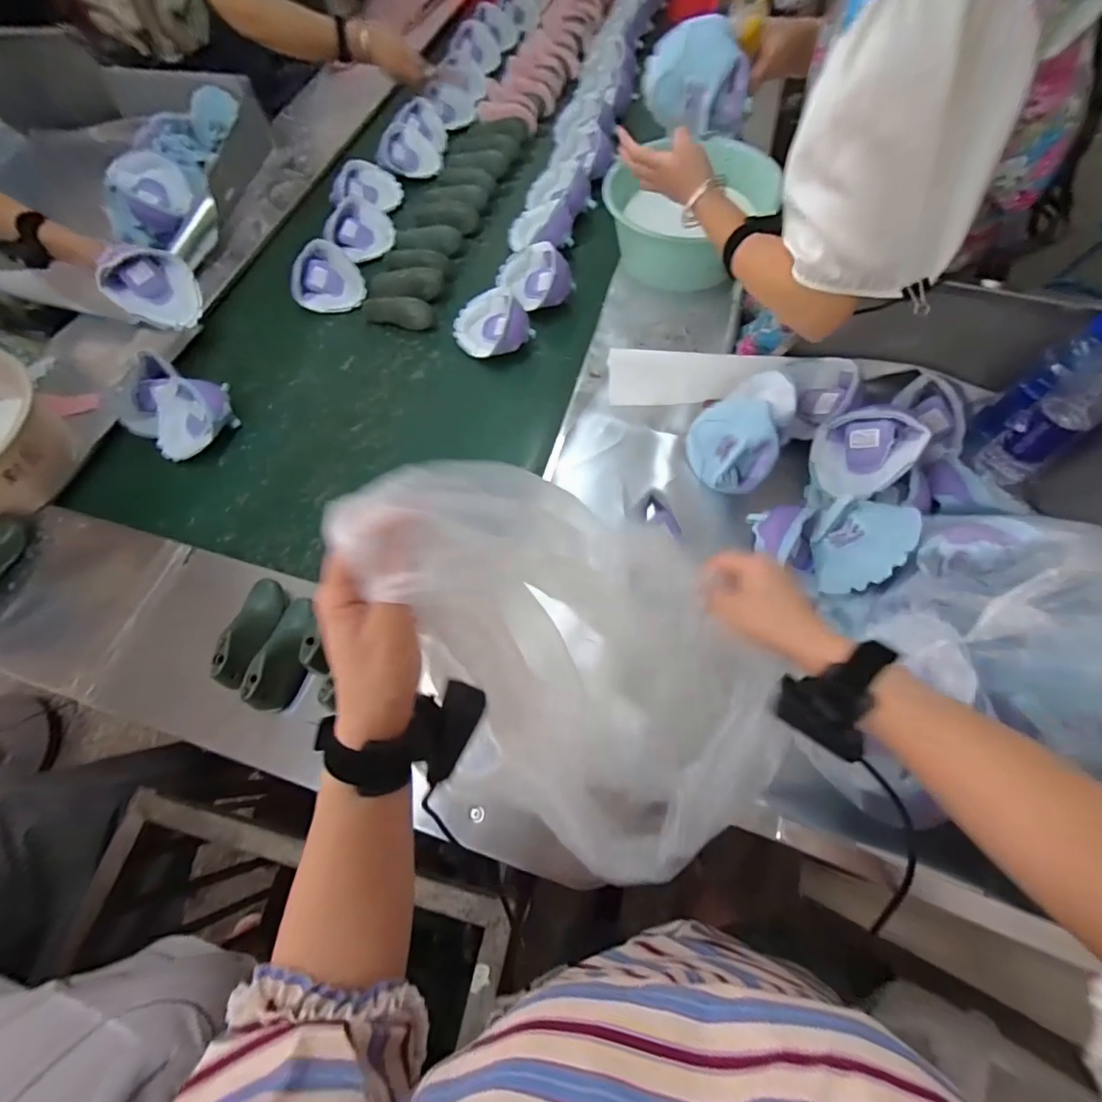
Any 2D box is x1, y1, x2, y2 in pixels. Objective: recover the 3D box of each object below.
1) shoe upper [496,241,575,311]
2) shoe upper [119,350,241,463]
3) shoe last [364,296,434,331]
[{"bbox_3d":[-0.038,-0.527,0.924,0.110,0.063,0.134,-40,70,-12],"label":"shoe upper"},{"bbox_3d":[-0.640,-0.242,0.825,0.145,0.084,0.141,15,69,10],"label":"shoe upper"},{"bbox_3d":[-0.302,-0.459,0.930,0.139,0.038,0.063,15,69,10],"label":"shoe last"}]

